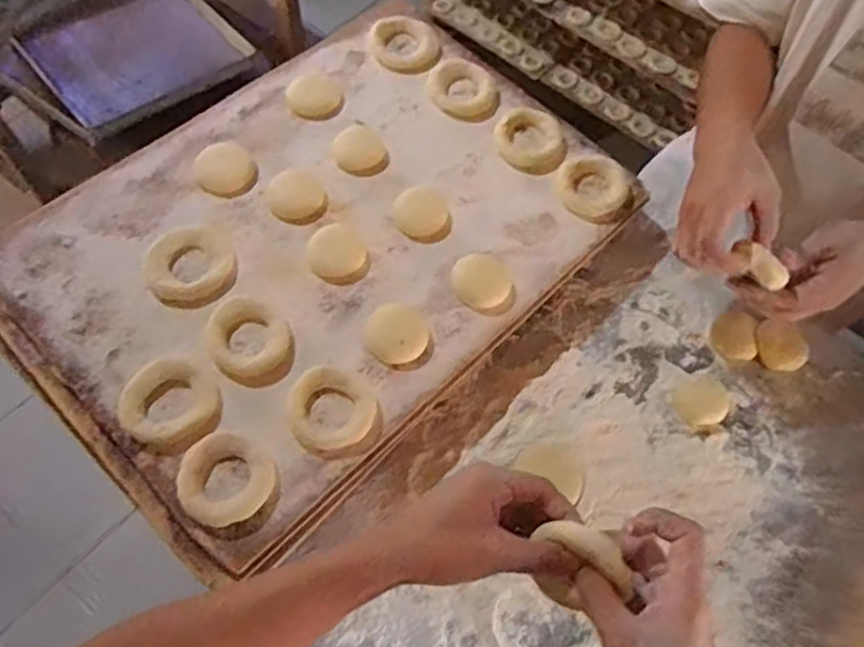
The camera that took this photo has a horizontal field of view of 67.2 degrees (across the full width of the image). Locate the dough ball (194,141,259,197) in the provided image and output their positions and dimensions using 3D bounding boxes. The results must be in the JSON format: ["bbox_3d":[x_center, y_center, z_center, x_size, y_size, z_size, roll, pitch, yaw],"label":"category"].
[{"bbox_3d":[-0.223,-0.167,0.702,0.059,0.014,0.067,-32,69,-18],"label":"dough ball"}]

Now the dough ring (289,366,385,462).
[{"bbox_3d":[-0.089,0.082,0.585,0.084,0.014,0.073,34,66,13],"label":"dough ring"}]

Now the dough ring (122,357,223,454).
[{"bbox_3d":[-0.230,0.071,0.572,0.076,0.015,0.082,2,63,-3],"label":"dough ring"}]

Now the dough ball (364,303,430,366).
[{"bbox_3d":[-0.034,0.010,0.620,0.058,0.016,0.054,2,63,-3],"label":"dough ball"}]

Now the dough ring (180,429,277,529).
[{"bbox_3d":[-0.176,0.132,0.549,0.074,0.014,0.072,2,63,-3],"label":"dough ring"}]

